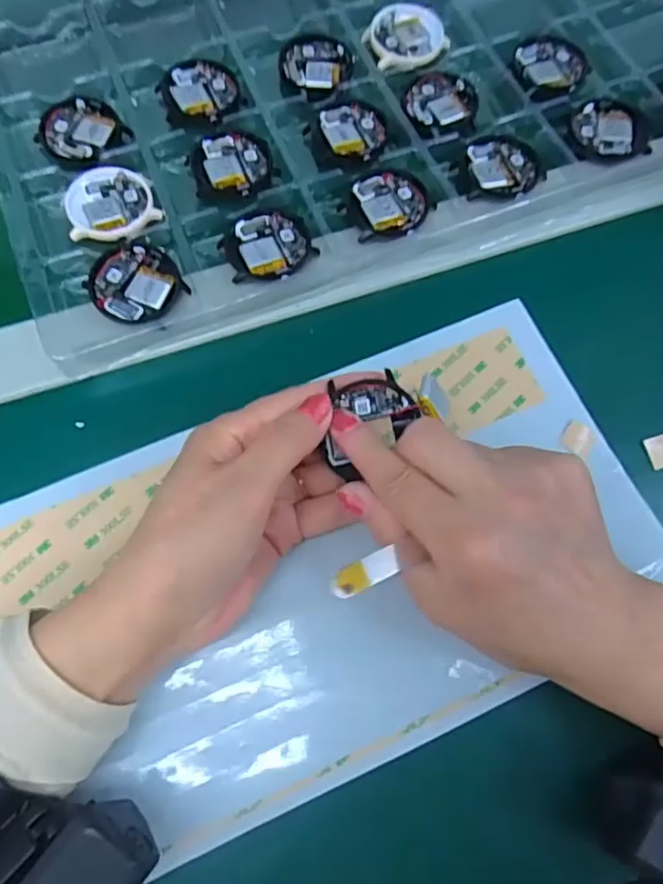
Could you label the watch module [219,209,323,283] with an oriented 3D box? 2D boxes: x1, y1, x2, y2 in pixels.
[{"bbox_3d":[-0.035,-0.105,0.317,0.044,0.004,0.045,-27,75,-9],"label":"watch module"}]

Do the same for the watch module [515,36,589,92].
[{"bbox_3d":[0.133,-0.228,0.362,0.040,0.007,0.049,-19,74,-7],"label":"watch module"}]

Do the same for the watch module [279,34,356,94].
[{"bbox_3d":[-0.010,-0.231,0.364,0.043,0.004,0.043,28,74,8],"label":"watch module"}]

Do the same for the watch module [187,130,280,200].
[{"bbox_3d":[-0.056,-0.156,0.336,0.046,0.005,0.047,-20,74,-7],"label":"watch module"}]

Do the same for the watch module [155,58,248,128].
[{"bbox_3d":[-0.077,-0.206,0.354,0.045,0.004,0.051,-21,74,-7],"label":"watch module"}]

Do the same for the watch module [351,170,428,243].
[{"bbox_3d":[0.032,-0.129,0.324,0.039,0.004,0.043,-9,73,-4],"label":"watch module"}]

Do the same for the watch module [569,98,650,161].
[{"bbox_3d":[0.158,-0.180,0.344,0.041,0.005,0.042,-6,72,-3],"label":"watch module"}]

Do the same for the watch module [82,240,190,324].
[{"bbox_3d":[-0.100,-0.081,0.307,0.042,0.009,0.044,39,76,11],"label":"watch module"}]

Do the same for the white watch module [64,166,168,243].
[{"bbox_3d":[-0.120,-0.131,0.326,0.047,0.004,0.049,-14,73,-5],"label":"white watch module"}]

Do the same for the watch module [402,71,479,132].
[{"bbox_3d":[0.064,-0.200,0.351,0.044,0.004,0.044,-11,73,-4],"label":"watch module"}]

